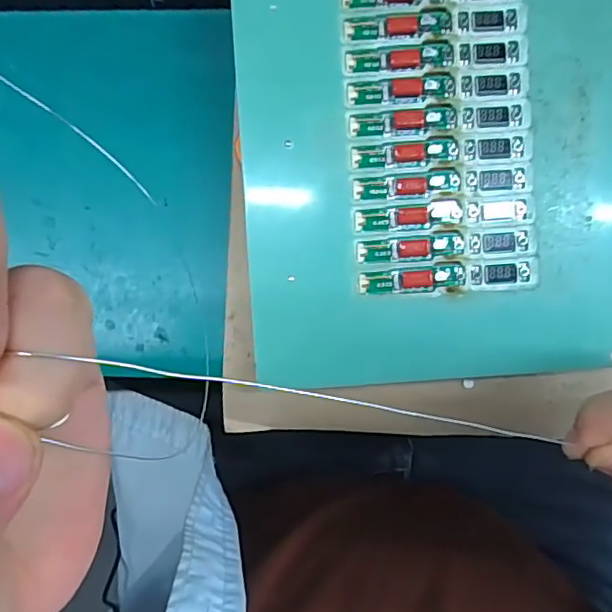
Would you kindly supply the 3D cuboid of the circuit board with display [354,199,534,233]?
[{"bbox_3d":[0.074,-0.049,0.313,0.094,0.004,0.014,-5,85,-2],"label":"circuit board with display"}]

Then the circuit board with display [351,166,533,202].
[{"bbox_3d":[0.073,-0.065,0.312,0.095,0.005,0.014,-3,85,-2],"label":"circuit board with display"}]

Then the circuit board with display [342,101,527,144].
[{"bbox_3d":[0.070,-0.099,0.311,0.095,0.005,0.016,-5,85,-2],"label":"circuit board with display"}]

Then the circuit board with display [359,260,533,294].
[{"bbox_3d":[0.075,-0.016,0.312,0.092,0.004,0.013,-5,85,-2],"label":"circuit board with display"}]

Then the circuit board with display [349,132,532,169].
[{"bbox_3d":[0.072,-0.082,0.311,0.096,0.005,0.014,-3,85,-2],"label":"circuit board with display"}]

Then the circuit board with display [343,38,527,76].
[{"bbox_3d":[0.068,-0.132,0.307,0.095,0.004,0.015,-3,85,-2],"label":"circuit board with display"}]

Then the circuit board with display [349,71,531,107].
[{"bbox_3d":[0.069,-0.115,0.310,0.093,0.004,0.013,-4,85,-2],"label":"circuit board with display"}]

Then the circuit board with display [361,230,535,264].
[{"bbox_3d":[0.075,-0.032,0.311,0.094,0.004,0.014,-4,85,-2],"label":"circuit board with display"}]

